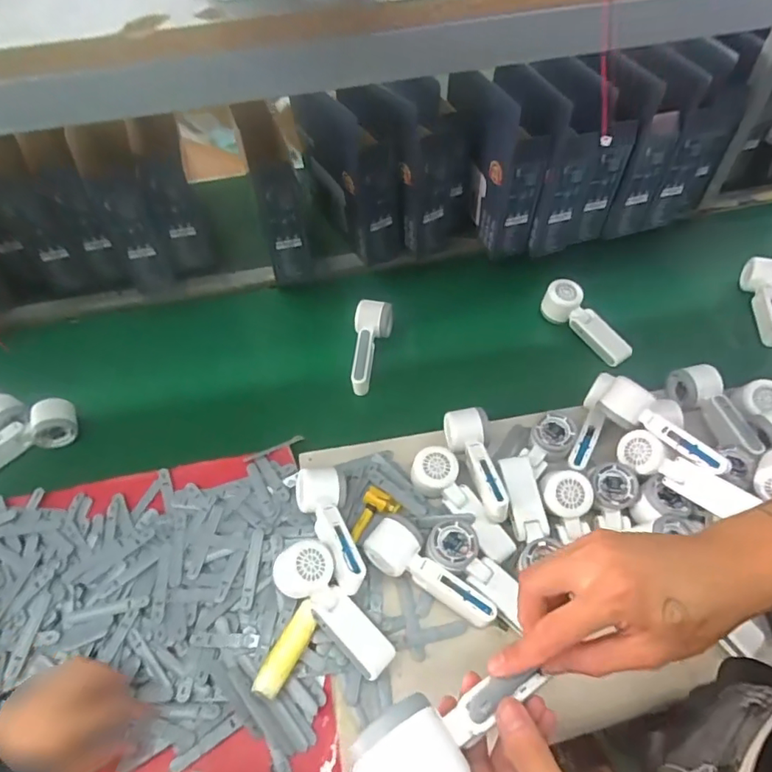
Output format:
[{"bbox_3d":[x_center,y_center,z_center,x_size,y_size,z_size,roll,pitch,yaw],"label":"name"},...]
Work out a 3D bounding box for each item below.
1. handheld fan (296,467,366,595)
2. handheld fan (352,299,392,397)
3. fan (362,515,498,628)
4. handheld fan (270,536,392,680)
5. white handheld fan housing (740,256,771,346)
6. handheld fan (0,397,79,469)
[{"bbox_3d":[-0.065,0.170,0.658,0.064,0.051,0.170,-19,55,-9],"label":"handheld fan"},{"bbox_3d":[-0.019,-0.061,0.856,0.061,0.056,0.161,-3,54,3],"label":"handheld fan"},{"bbox_3d":[0.054,0.223,0.630,0.159,0.060,0.059,31,62,24],"label":"fan"},{"bbox_3d":[-0.058,0.243,0.598,0.063,0.042,0.165,-38,78,-21],"label":"handheld fan"},{"bbox_3d":[0.626,-0.141,0.897,0.057,0.061,0.166,10,56,12],"label":"white handheld fan housing"},{"bbox_3d":[-0.532,0.082,0.768,0.165,0.054,0.055,-29,57,-15],"label":"handheld fan"}]

